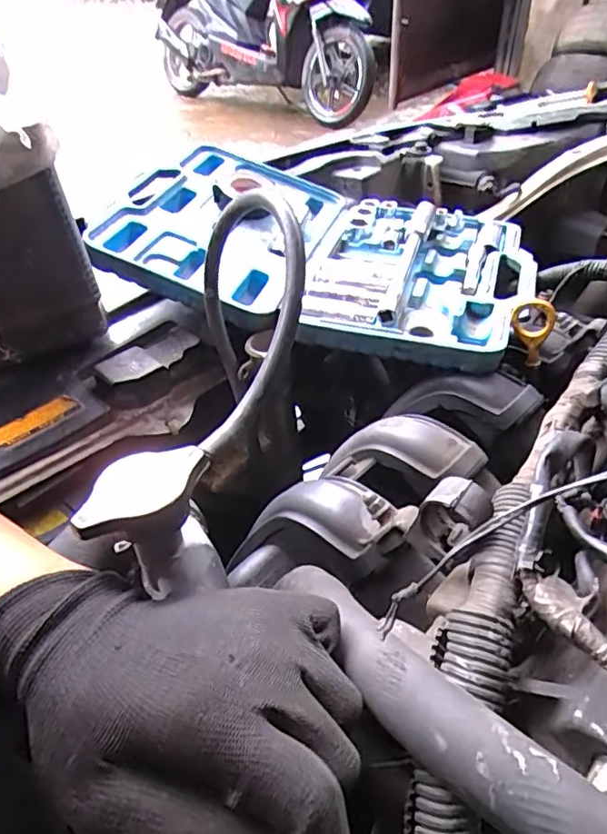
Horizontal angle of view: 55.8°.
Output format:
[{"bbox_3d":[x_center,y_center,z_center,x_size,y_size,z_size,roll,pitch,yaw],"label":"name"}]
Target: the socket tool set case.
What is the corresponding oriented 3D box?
[{"bbox_3d":[0.016,-0.164,0.543,0.380,0.078,0.248,11,44,15],"label":"socket tool set case"}]

